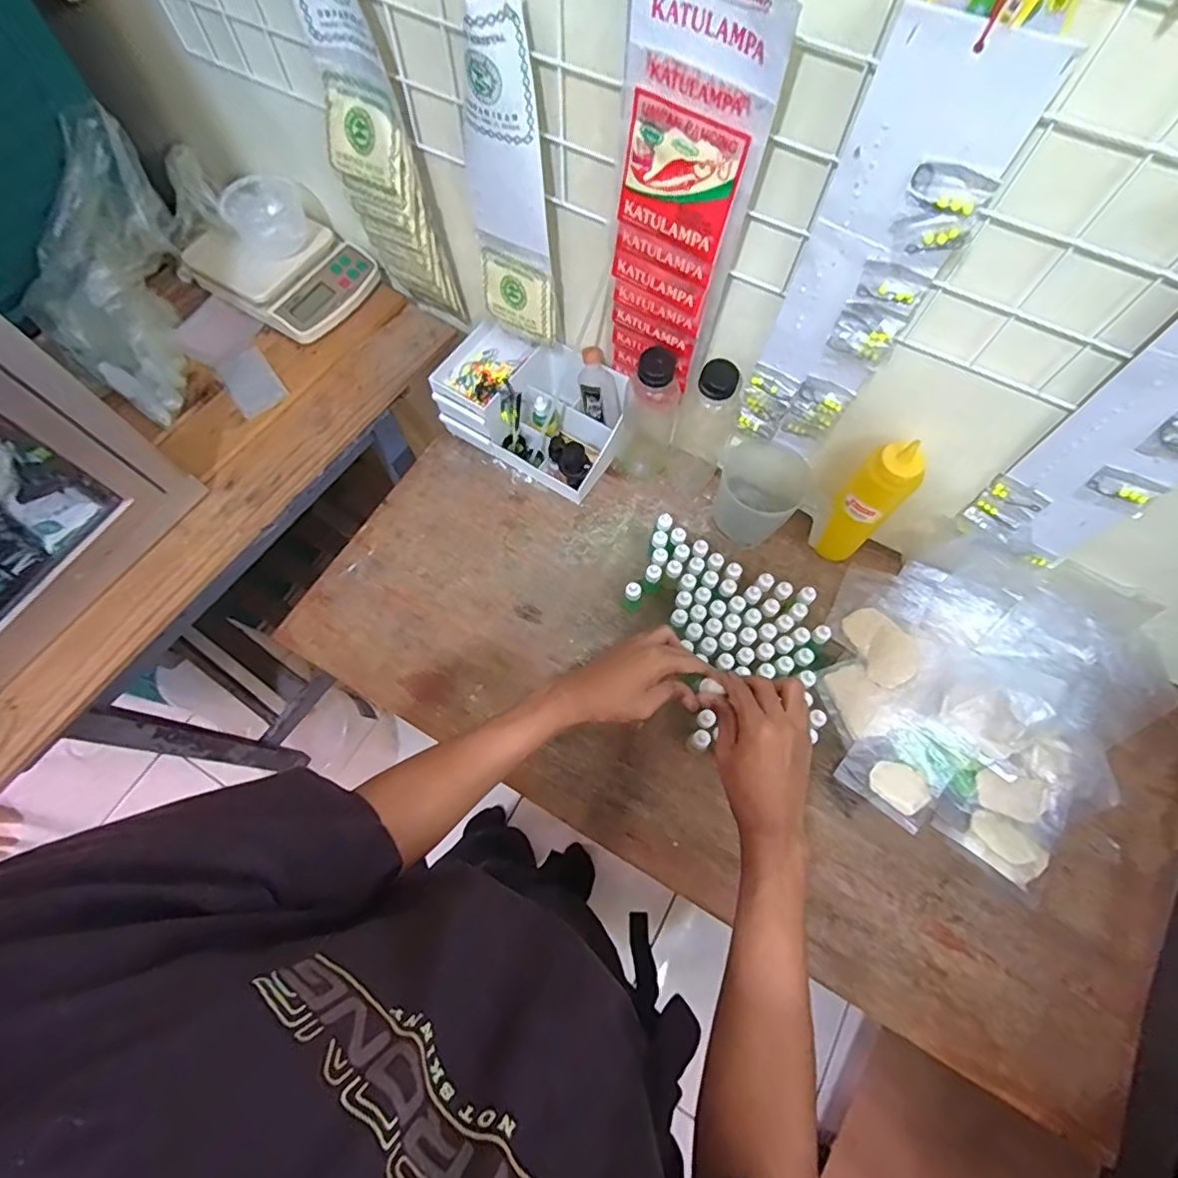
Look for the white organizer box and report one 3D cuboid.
[{"bbox_3d":[-0.072,-0.235,0.760,0.226,0.106,0.141,29,71,11],"label":"white organizer box"}]

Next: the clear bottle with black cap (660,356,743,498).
[{"bbox_3d":[0.133,-0.189,0.693,0.064,0.191,0.055,22,69,8],"label":"clear bottle with black cap"}]

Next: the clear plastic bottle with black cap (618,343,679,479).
[{"bbox_3d":[0.075,-0.212,0.701,0.062,0.193,0.052,13,68,5],"label":"clear plastic bottle with black cap"}]

